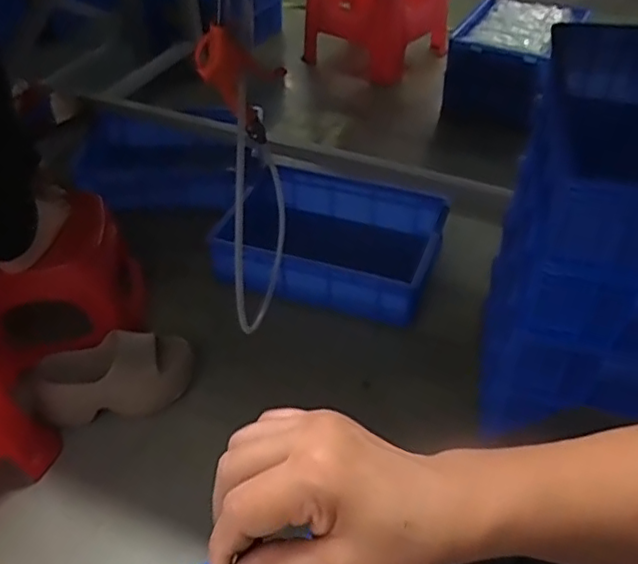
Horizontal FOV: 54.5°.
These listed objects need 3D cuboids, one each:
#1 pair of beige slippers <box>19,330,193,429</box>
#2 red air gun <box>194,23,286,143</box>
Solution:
[{"bbox_3d":[-0.316,0.139,0.952,0.243,0.107,0.116,-16,45,-17],"label":"pair of beige slippers"},{"bbox_3d":[-0.086,-0.240,0.720,0.031,0.175,0.077,24,82,23],"label":"red air gun"}]

